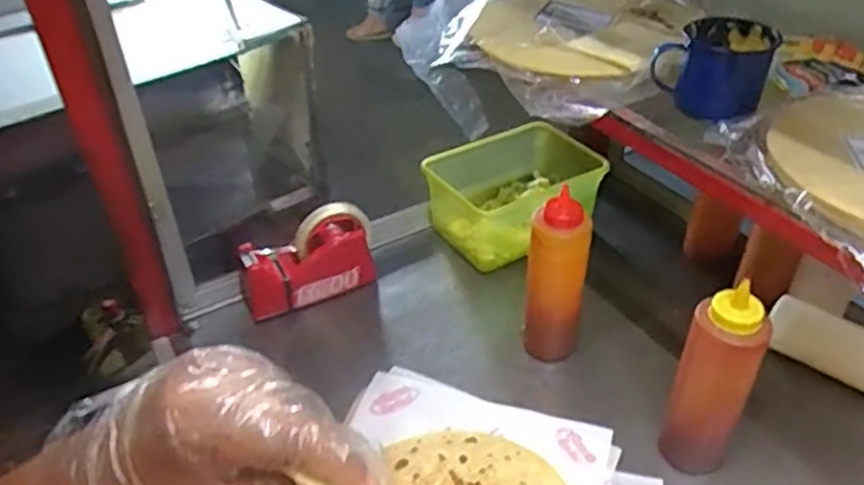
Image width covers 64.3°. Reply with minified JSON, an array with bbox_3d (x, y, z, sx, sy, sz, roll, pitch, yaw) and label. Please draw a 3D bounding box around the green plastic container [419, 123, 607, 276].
[{"bbox_3d":[0.109,-0.068,0.923,0.208,0.098,0.160,-17,43,-18],"label":"green plastic container"}]

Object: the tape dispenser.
[{"bbox_3d":[-0.147,0.020,0.833,0.164,0.095,0.059,-19,44,-20],"label":"tape dispenser"}]

